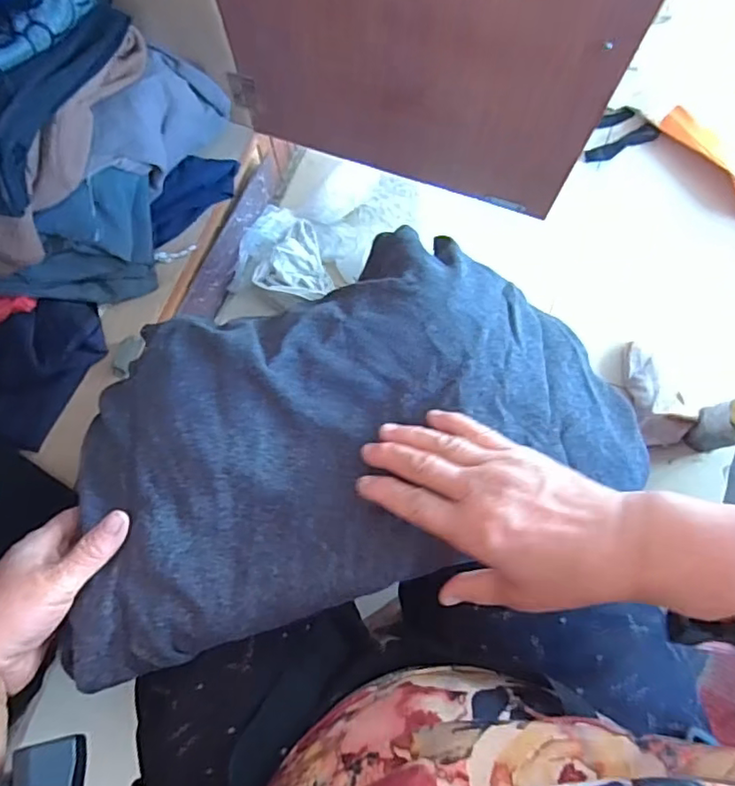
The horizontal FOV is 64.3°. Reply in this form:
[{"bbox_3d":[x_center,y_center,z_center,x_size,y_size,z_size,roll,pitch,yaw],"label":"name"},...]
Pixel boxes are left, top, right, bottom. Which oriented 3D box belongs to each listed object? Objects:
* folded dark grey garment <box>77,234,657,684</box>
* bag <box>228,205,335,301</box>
[{"bbox_3d":[-0.022,0.017,0.407,0.380,0.059,0.227,-22,79,-6],"label":"folded dark grey garment"},{"bbox_3d":[-0.122,-0.220,0.905,0.146,0.041,0.165,10,77,1],"label":"bag"}]

